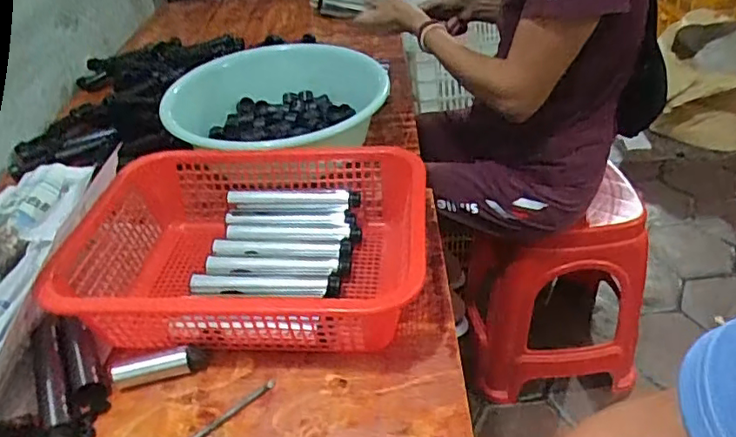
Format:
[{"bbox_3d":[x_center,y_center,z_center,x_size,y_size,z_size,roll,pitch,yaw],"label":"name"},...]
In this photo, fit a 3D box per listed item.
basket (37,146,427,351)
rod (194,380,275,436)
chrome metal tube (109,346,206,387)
[{"bbox_3d":[-0.117,0.035,0.578,0.346,0.100,0.246,0,36,6],"label":"basket"},{"bbox_3d":[-0.128,0.172,0.476,0.116,0.009,0.007,-29,42,-29],"label":"rod"},{"bbox_3d":[-0.188,0.134,0.513,0.081,0.027,0.019,-11,36,-9],"label":"chrome metal tube"}]

